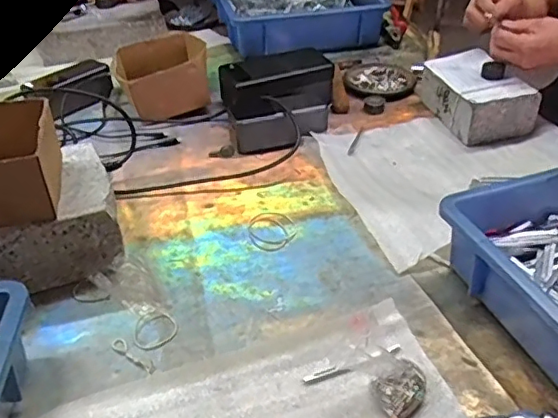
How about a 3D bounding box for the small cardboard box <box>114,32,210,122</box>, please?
[{"bbox_3d":[-0.177,-0.208,0.902,0.133,0.062,0.147,-16,39,-19],"label":"small cardboard box"}]

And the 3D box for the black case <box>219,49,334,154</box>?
[{"bbox_3d":[0.006,-0.156,0.819,0.164,0.072,0.138,-9,37,-10],"label":"black case"}]

